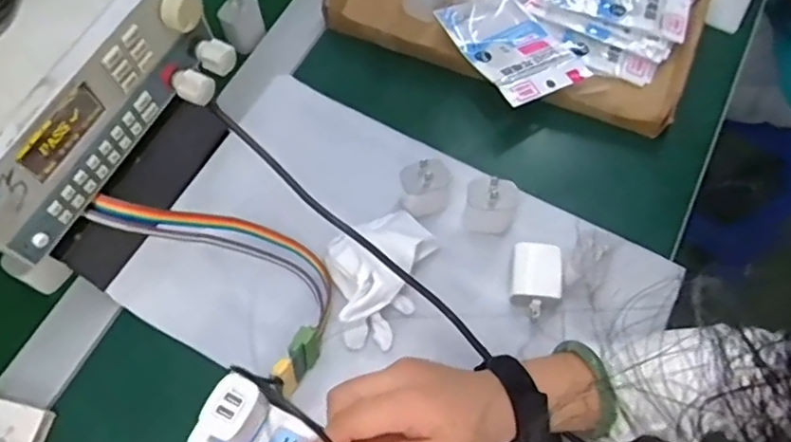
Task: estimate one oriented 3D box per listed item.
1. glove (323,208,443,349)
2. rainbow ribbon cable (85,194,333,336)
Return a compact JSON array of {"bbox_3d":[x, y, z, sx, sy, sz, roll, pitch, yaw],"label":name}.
[{"bbox_3d":[-0.019,0.039,0.509,0.079,0.046,0.117,20,67,9],"label":"glove"},{"bbox_3d":[-0.140,0.026,0.493,0.196,0.021,0.069,23,63,-25],"label":"rainbow ribbon cable"}]

